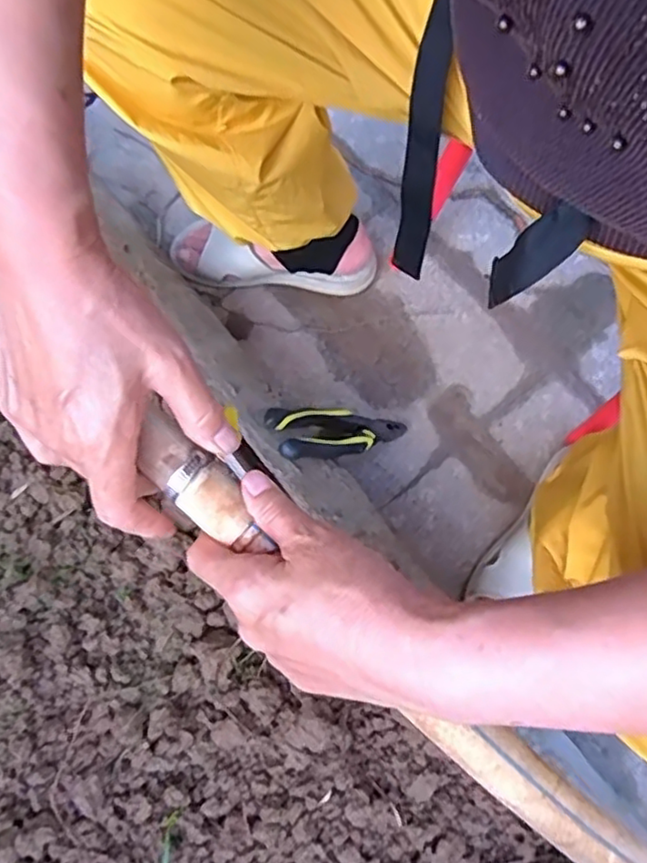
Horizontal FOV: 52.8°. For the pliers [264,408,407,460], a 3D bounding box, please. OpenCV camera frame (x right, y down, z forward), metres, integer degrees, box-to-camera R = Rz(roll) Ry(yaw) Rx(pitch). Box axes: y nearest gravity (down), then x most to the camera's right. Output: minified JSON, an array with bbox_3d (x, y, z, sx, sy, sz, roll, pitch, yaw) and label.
[{"bbox_3d":[0.025,0.001,0.673,0.193,0.022,0.055,-4,65,-47],"label":"pliers"}]

